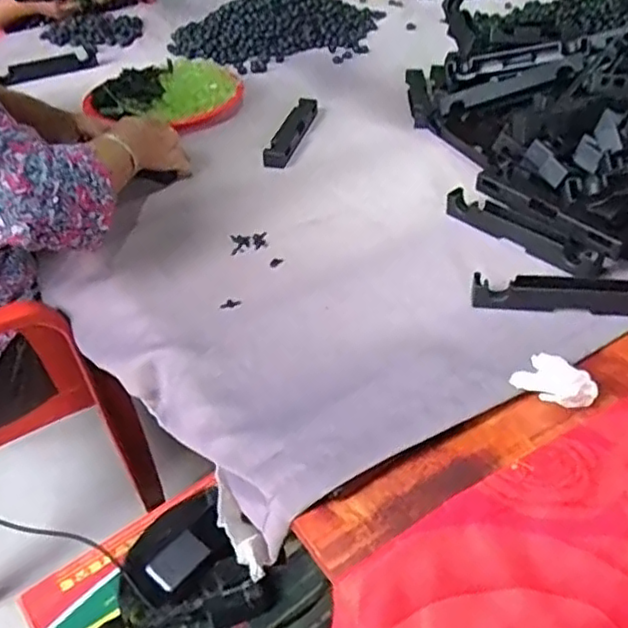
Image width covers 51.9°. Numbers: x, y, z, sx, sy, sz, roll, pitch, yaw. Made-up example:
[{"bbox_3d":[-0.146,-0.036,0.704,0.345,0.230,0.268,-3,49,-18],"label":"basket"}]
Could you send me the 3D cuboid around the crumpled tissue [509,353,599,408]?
[{"bbox_3d":[0.205,0.060,0.551,0.053,0.029,0.051,-22,44,-22],"label":"crumpled tissue"}]

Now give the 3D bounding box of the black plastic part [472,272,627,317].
[{"bbox_3d":[0.266,-0.016,0.640,0.209,0.026,0.040,4,41,8],"label":"black plastic part"}]

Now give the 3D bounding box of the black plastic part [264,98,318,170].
[{"bbox_3d":[-0.030,-0.280,0.974,0.039,0.018,0.209,9,41,13],"label":"black plastic part"}]

